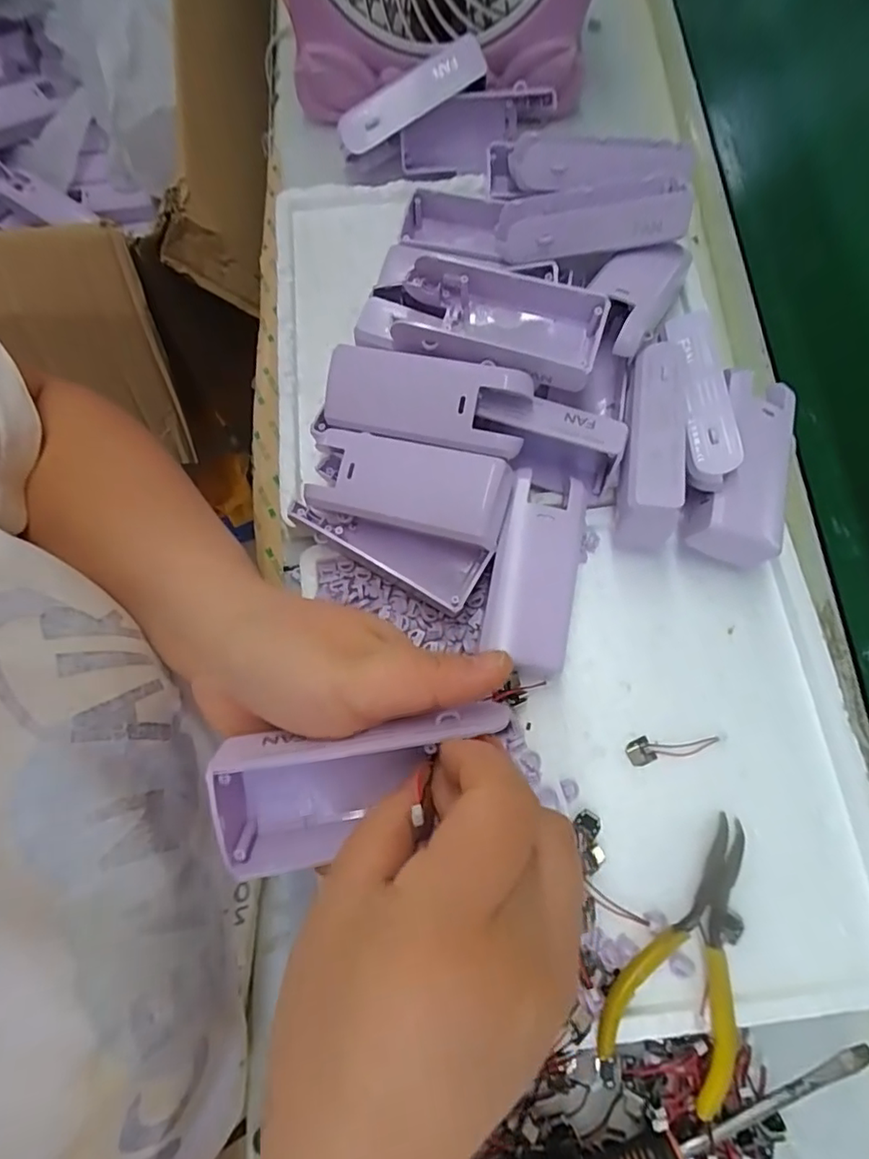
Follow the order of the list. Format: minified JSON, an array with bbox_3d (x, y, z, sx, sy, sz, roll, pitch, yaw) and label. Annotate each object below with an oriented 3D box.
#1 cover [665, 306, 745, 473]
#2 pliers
[{"bbox_3d":[0.145,-0.102,0.301,0.032,0.017,0.106,1,74,2],"label":"cover"},{"bbox_3d":[0.122,0.169,0.260,0.054,0.015,0.115,29,76,9],"label":"pliers"}]

